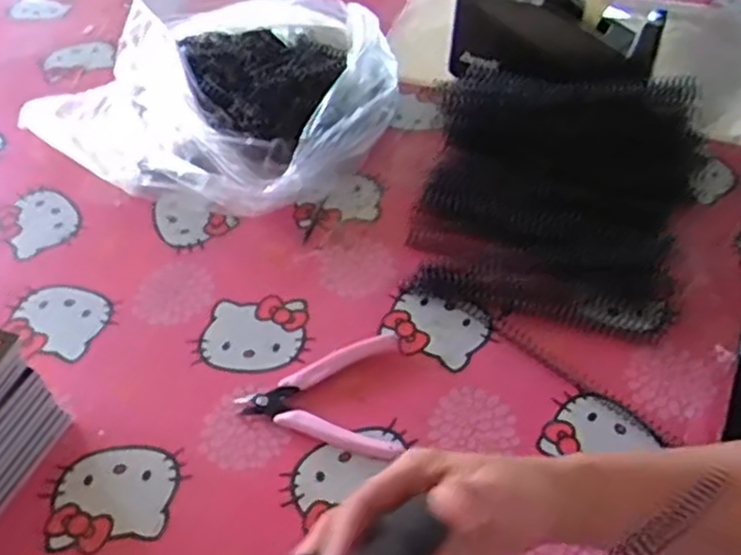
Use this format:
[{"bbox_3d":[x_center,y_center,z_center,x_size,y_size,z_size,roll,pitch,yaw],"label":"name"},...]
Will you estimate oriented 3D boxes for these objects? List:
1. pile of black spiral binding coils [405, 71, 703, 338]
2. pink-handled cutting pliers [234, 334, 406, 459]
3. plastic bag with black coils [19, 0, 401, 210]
[{"bbox_3d":[0.166,-0.079,0.634,0.237,0.079,0.247,11,49,11],"label":"pile of black spiral binding coils"},{"bbox_3d":[-0.026,0.075,0.539,0.117,0.012,0.098,11,49,11],"label":"pink-handled cutting pliers"},{"bbox_3d":[-0.129,-0.195,0.741,0.293,0.075,0.308,24,53,21],"label":"plastic bag with black coils"}]

